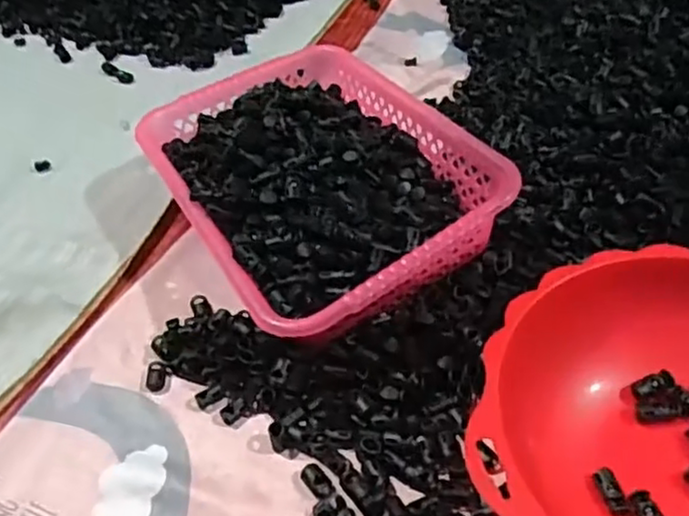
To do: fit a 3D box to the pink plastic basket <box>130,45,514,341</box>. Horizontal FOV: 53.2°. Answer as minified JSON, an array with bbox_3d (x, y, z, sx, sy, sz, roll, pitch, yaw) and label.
[{"bbox_3d":[-0.028,-0.071,0.576,0.220,0.089,0.316,-25,48,-17],"label":"pink plastic basket"}]

